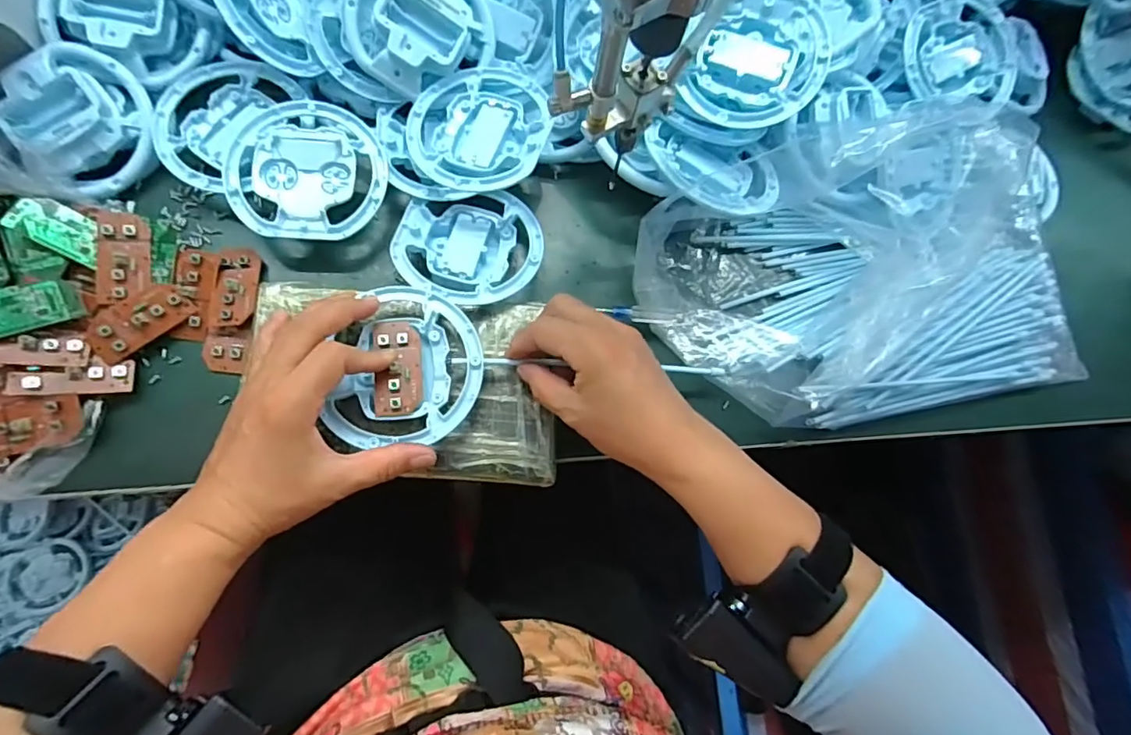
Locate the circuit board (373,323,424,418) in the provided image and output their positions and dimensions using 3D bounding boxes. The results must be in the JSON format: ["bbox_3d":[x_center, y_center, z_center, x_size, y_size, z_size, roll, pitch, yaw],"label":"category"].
[{"bbox_3d":[-0.106,0.000,0.347,0.030,0.009,0.061,-4,74,-7],"label":"circuit board"}]

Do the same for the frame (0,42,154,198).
[{"bbox_3d":[-0.336,-0.172,0.374,0.093,0.031,0.090,1,77,-7],"label":"frame"}]

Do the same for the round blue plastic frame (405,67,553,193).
[{"bbox_3d":[-0.063,-0.175,0.398,0.097,0.025,0.106,1,77,-7],"label":"round blue plastic frame"}]

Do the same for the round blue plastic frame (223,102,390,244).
[{"bbox_3d":[-0.182,-0.140,0.385,0.105,0.009,0.100,1,77,-7],"label":"round blue plastic frame"}]

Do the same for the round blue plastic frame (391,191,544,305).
[{"bbox_3d":[-0.068,-0.082,0.395,0.103,0.023,0.087,-10,65,-8],"label":"round blue plastic frame"}]

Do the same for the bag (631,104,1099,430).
[{"bbox_3d":[0.244,-0.072,0.420,0.378,0.058,0.222,-13,79,-10],"label":"bag"}]

